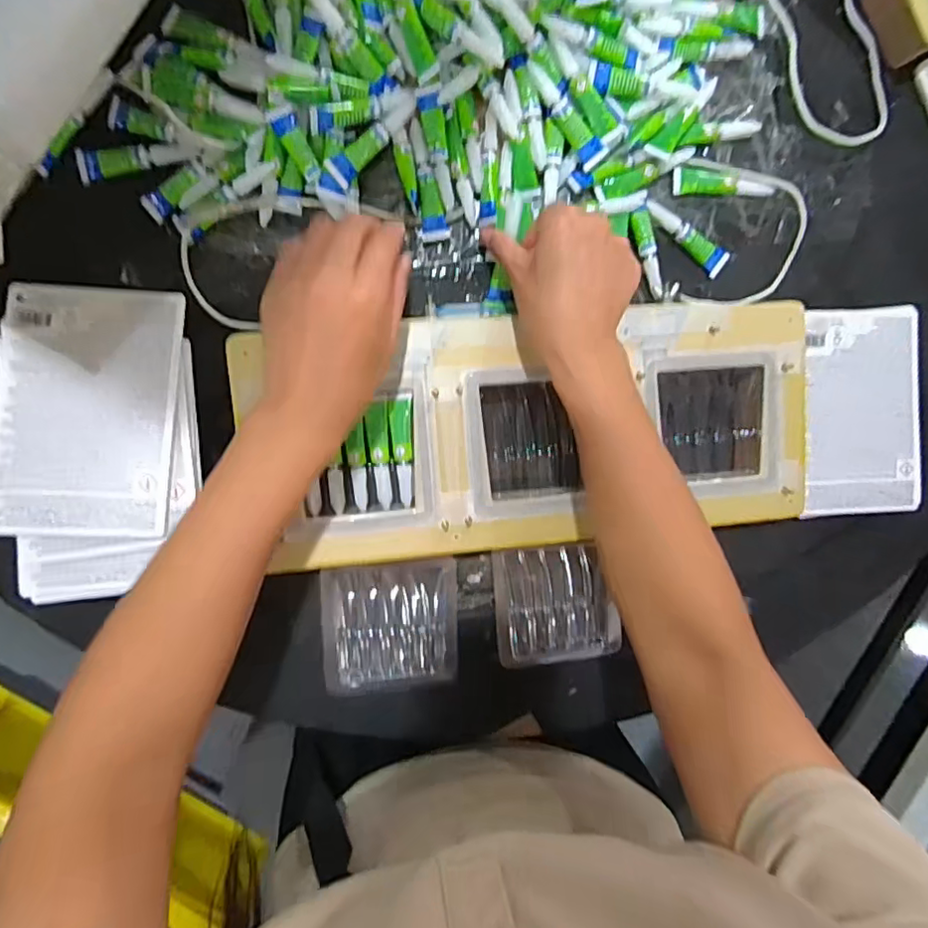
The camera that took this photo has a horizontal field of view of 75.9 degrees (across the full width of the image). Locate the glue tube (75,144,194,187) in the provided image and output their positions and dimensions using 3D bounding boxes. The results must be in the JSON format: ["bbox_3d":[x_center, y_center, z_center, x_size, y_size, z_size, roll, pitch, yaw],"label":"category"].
[{"bbox_3d":[-0.227,-0.211,0.411,0.076,0.007,0.020,-13,97,-6],"label":"glue tube"}]

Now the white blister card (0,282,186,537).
[{"bbox_3d":[-0.255,-0.038,0.403,0.114,0.005,0.169,2,81,-5],"label":"white blister card"}]

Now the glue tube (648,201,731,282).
[{"bbox_3d":[0.175,-0.177,0.469,0.080,0.010,0.021,28,91,-10],"label":"glue tube"}]

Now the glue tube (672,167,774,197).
[{"bbox_3d":[0.204,-0.222,0.471,0.080,0.007,0.019,-2,96,-8],"label":"glue tube"}]

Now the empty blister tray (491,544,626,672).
[{"bbox_3d":[0.076,0.114,0.484,0.099,0.015,0.095,-5,96,-7],"label":"empty blister tray"}]

